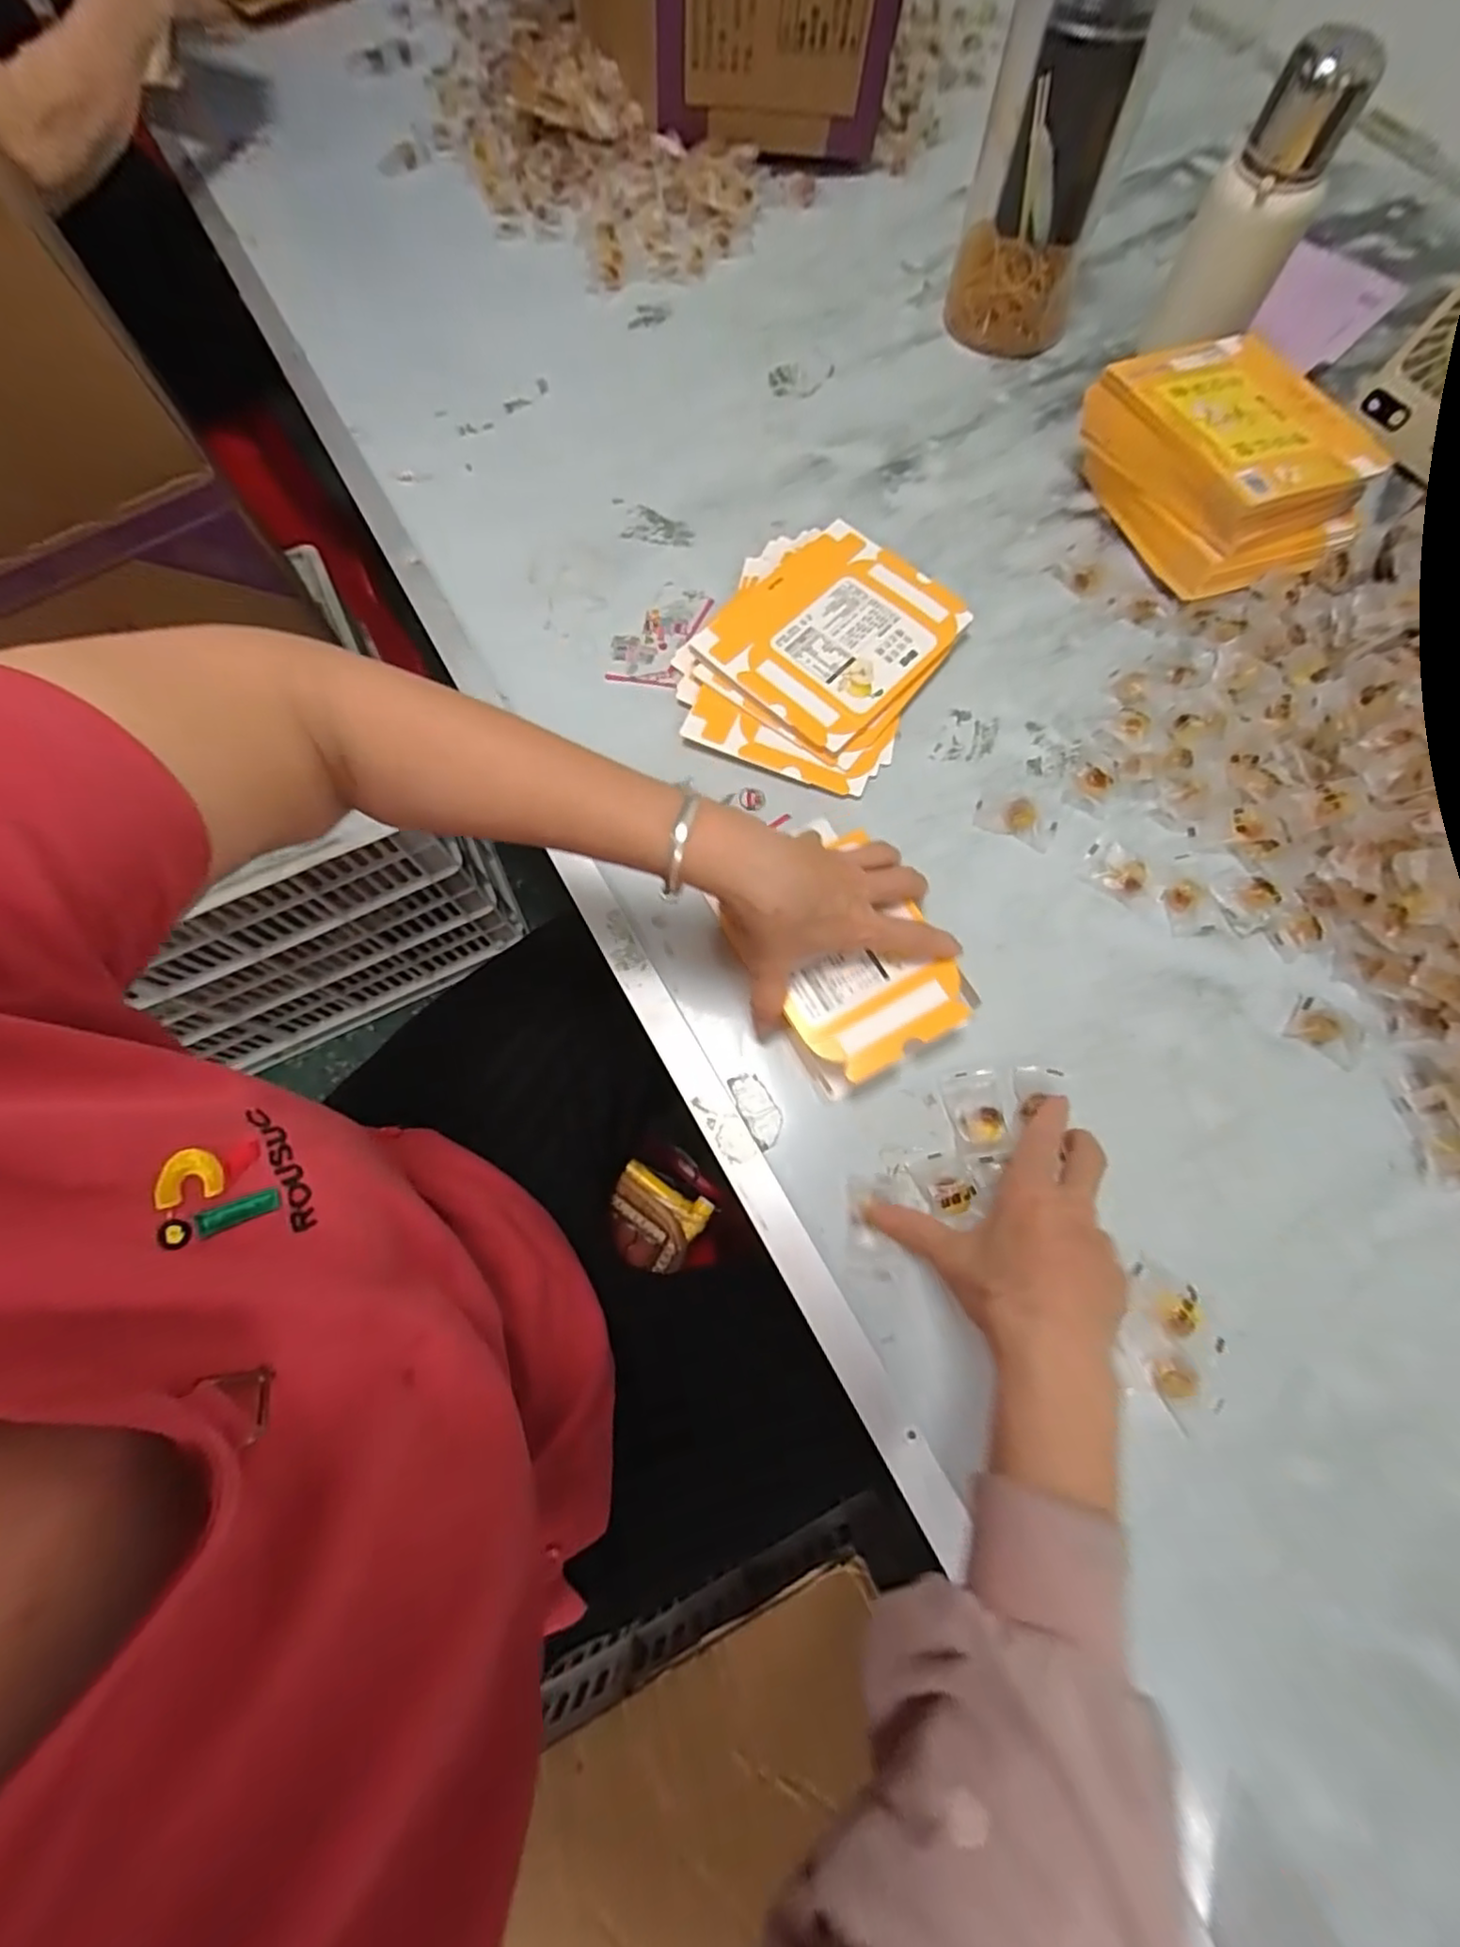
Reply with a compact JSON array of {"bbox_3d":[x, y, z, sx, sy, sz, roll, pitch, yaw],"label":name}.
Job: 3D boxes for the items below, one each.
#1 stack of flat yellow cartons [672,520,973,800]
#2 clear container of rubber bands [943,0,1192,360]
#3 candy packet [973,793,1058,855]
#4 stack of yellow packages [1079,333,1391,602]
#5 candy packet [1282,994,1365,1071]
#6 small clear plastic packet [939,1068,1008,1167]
[{"bbox_3d":[0.064,-0.241,0.506,0.169,0.025,0.210,29,75,10],"label":"stack of flat yellow cartons"},{"bbox_3d":[0.255,-0.643,0.540,0.113,0.199,0.101,17,73,7],"label":"clear container of rubber bands"},{"bbox_3d":[0.199,-0.108,0.468,0.055,0.008,0.032,25,74,9],"label":"candy packet"},{"bbox_3d":[0.381,-0.390,0.521,0.141,0.077,0.190,-20,73,-5],"label":"stack of yellow packages"},{"bbox_3d":[0.370,0.035,0.417,0.046,0.013,0.030,26,74,9],"label":"candy packet"},{"bbox_3d":[0.148,0.085,0.403,0.032,0.004,0.054,-13,60,10],"label":"small clear plastic packet"}]

